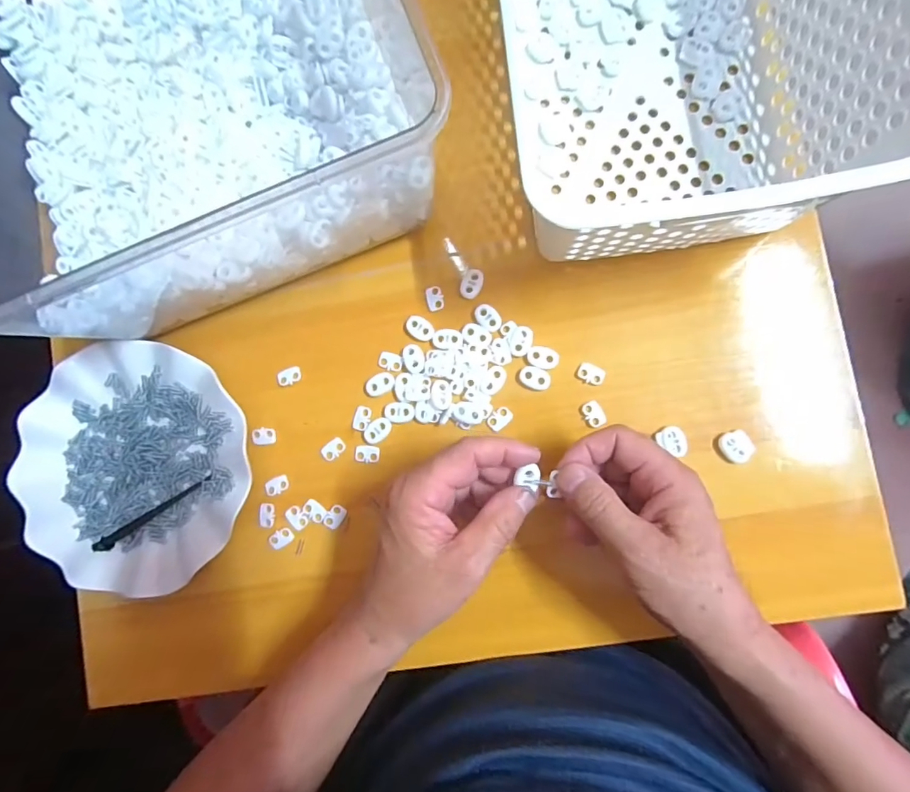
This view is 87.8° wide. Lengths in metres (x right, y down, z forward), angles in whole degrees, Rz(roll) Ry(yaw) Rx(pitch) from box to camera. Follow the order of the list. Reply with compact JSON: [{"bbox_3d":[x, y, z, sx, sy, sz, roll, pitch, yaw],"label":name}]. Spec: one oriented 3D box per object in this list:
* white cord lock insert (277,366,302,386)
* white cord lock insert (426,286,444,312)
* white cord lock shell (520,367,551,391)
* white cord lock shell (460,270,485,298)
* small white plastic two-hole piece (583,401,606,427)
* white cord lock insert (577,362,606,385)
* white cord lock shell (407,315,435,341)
[{"bbox_3d":[-0.128,-0.015,0.366,0.018,0.005,0.012,-19,85,4],"label":"white cord lock insert"},{"bbox_3d":[-0.015,-0.074,0.356,0.013,0.004,0.018,-12,86,5],"label":"white cord lock insert"},{"bbox_3d":[0.059,-0.013,0.345,0.022,0.004,0.015,18,88,6],"label":"white cord lock shell"},{"bbox_3d":[0.013,-0.083,0.354,0.015,0.004,0.022,23,89,6],"label":"white cord lock shell"},{"bbox_3d":[0.101,0.013,0.342,0.014,0.004,0.018,-24,85,4],"label":"small white plastic two-hole piece"},{"bbox_3d":[0.099,-0.016,0.342,0.019,0.004,0.014,22,89,6],"label":"white cord lock insert"},{"bbox_3d":[-0.026,-0.051,0.356,0.022,0.004,0.016,32,90,6],"label":"white cord lock shell"}]

